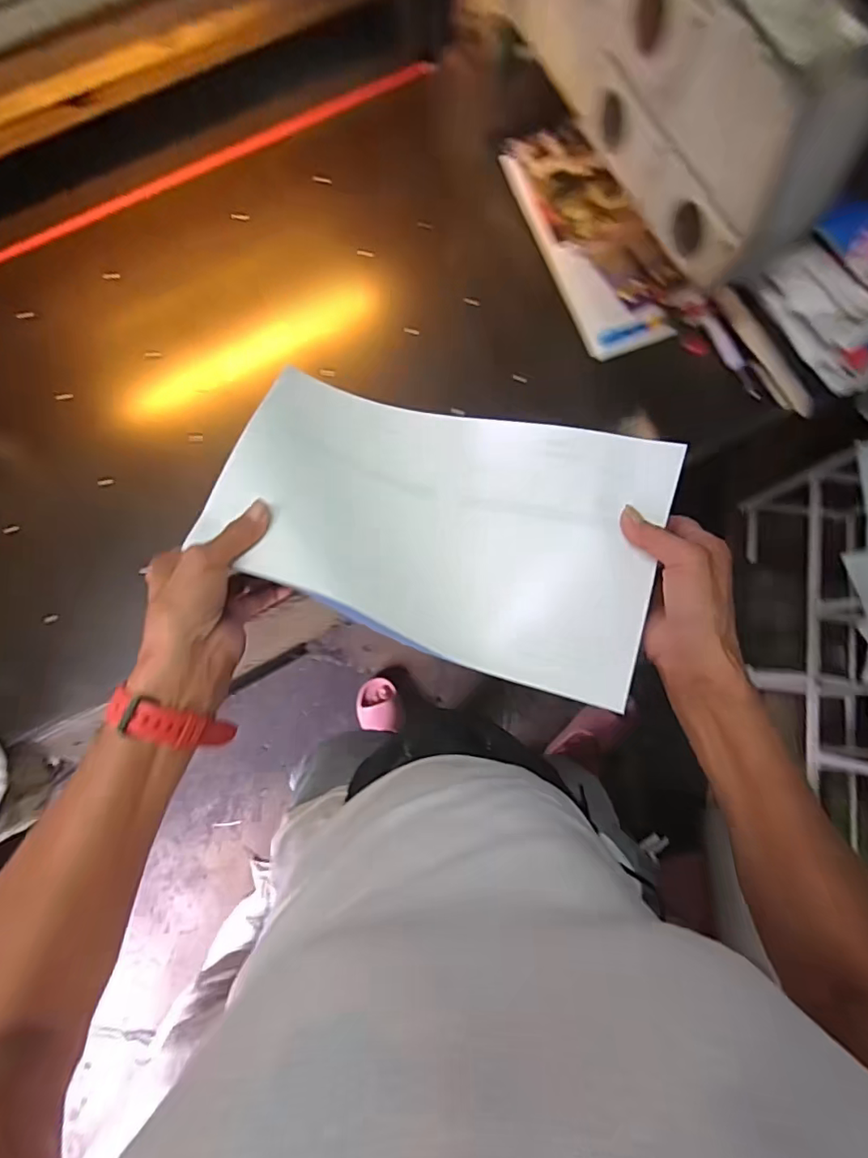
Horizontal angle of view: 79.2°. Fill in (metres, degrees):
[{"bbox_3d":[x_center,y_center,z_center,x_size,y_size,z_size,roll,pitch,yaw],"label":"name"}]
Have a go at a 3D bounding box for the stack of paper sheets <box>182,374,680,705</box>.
[{"bbox_3d":[0.007,-0.045,0.418,0.329,0.047,0.208,15,82,1],"label":"stack of paper sheets"}]

